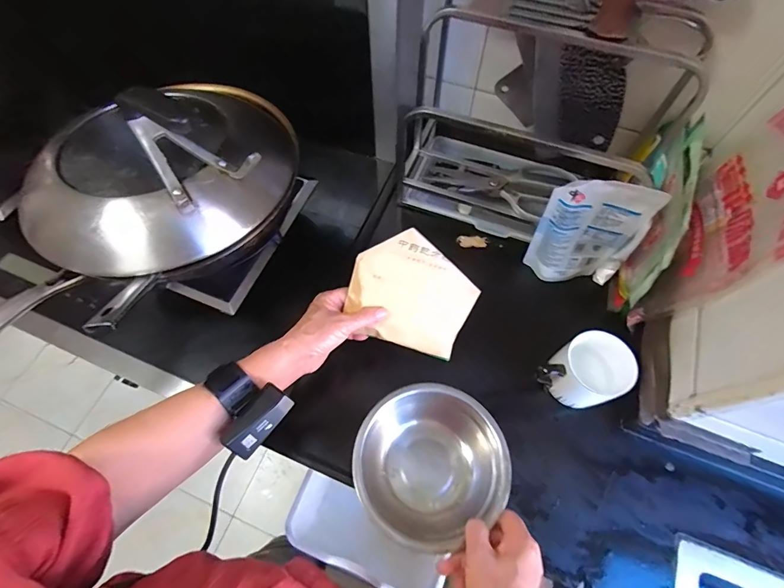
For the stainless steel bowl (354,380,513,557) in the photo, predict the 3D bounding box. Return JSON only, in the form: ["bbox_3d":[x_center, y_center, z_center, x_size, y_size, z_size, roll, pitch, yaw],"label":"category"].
[{"bbox_3d":[0.044,0.193,0.458,0.164,0.063,0.160,0,64,0],"label":"stainless steel bowl"}]

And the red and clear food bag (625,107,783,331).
[{"bbox_3d":[0.381,-0.082,0.449,0.040,0.238,0.178,25,67,12],"label":"red and clear food bag"}]

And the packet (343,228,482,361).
[{"bbox_3d":[0.026,0.001,0.484,0.151,0.013,0.137,19,103,-8],"label":"packet"}]

